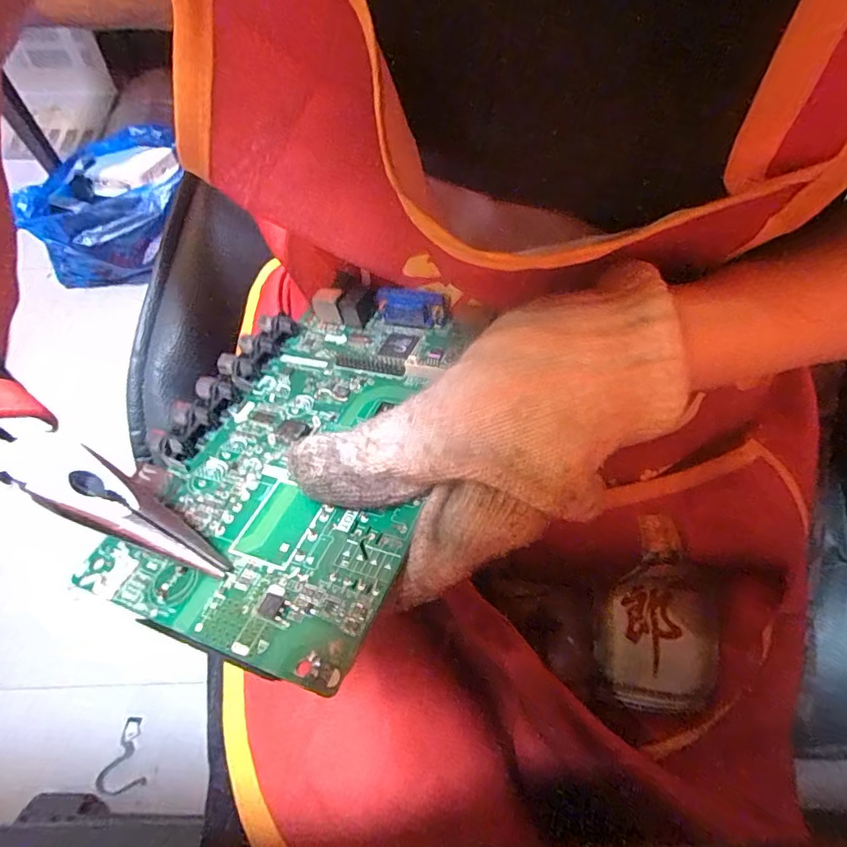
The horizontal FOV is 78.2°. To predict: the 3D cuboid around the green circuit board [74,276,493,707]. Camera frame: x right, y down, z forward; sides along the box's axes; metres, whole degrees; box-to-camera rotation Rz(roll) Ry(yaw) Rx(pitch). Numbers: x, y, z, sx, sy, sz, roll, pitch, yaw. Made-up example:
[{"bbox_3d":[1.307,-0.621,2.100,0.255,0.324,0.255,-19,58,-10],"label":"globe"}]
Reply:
[{"bbox_3d":[-0.043,0.001,0.181,0.097,0.014,0.149,6,49,18],"label":"green circuit board"}]

